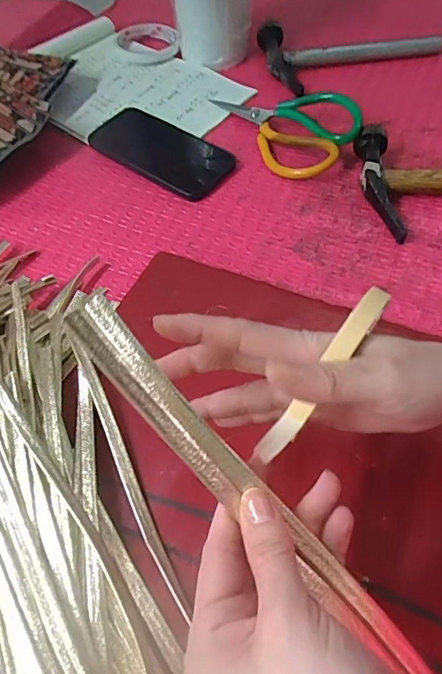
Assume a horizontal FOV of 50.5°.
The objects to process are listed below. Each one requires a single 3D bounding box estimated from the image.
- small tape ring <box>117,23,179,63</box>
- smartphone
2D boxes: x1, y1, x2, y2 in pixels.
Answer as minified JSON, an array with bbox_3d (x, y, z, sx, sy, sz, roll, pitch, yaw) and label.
[{"bbox_3d":[-0.098,-0.396,0.630,0.080,0.014,0.085,-2,57,2],"label":"small tape ring"},{"bbox_3d":[-0.066,-0.204,0.510,0.158,0.015,0.077,33,64,22],"label":"smartphone"}]

